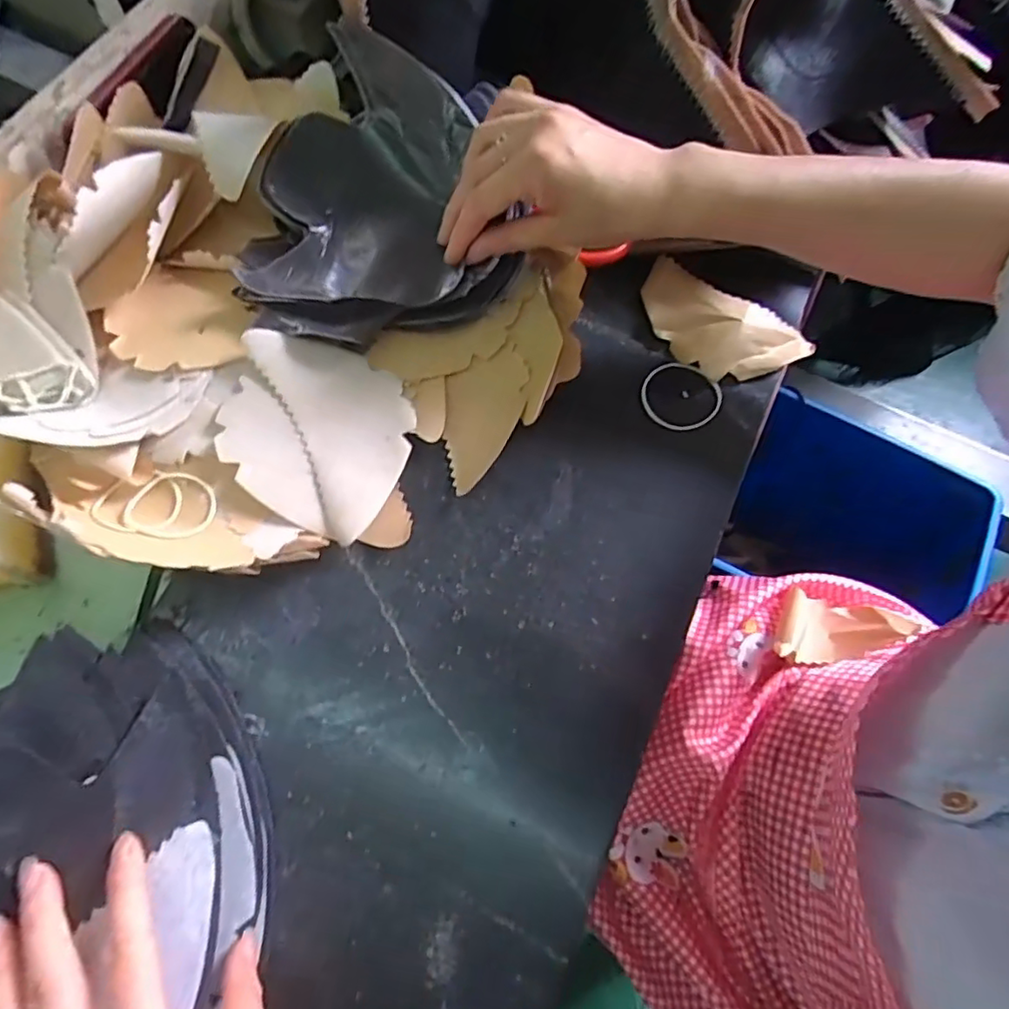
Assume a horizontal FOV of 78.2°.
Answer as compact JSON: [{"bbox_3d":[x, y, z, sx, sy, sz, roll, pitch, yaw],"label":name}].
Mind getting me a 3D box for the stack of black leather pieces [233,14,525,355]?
[{"bbox_3d":[-0.089,-0.198,0.398,0.176,0.087,0.162,-14,71,-8],"label":"stack of black leather pieces"}]

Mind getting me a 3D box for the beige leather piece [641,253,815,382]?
[{"bbox_3d":[0.158,-0.126,0.453,0.127,0.019,0.068,25,70,7],"label":"beige leather piece"}]

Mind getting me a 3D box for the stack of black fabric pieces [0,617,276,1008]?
[{"bbox_3d":[-0.219,0.177,0.262,0.221,0.116,0.182,-40,76,-15],"label":"stack of black fabric pieces"}]

